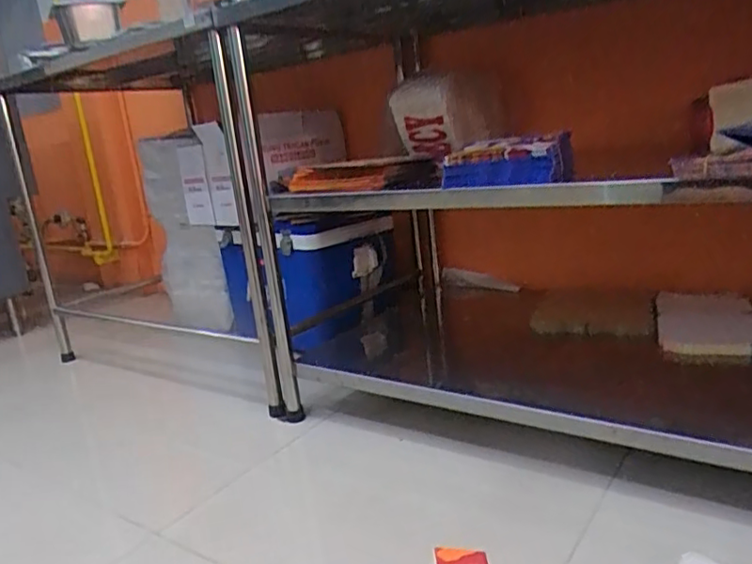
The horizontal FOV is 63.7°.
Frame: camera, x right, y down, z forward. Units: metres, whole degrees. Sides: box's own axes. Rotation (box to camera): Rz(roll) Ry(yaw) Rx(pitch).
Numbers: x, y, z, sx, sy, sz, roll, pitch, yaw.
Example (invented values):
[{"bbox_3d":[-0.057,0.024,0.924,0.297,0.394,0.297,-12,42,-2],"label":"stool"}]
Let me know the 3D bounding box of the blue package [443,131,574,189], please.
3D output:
[{"bbox_3d":[0.207,-0.185,0.935,0.188,0.061,0.099,1,16,28],"label":"blue package"}]

